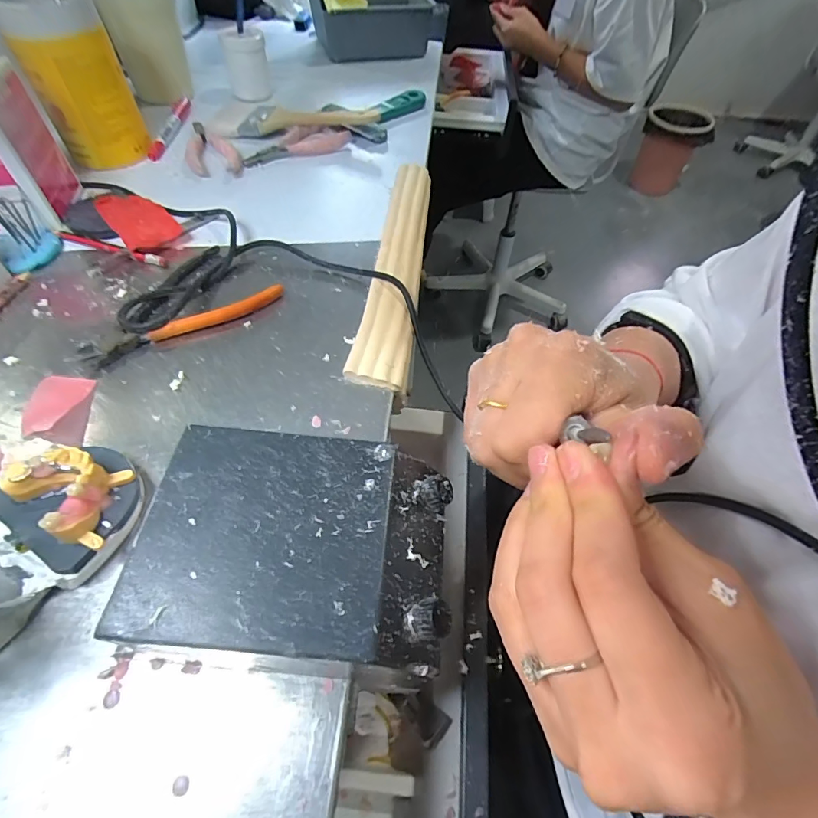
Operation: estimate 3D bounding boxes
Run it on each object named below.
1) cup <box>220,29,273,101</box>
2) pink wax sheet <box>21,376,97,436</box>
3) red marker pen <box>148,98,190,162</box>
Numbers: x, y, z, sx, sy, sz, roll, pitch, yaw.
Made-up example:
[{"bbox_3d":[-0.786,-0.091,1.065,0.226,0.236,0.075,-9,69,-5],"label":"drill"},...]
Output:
[{"bbox_3d":[-0.212,-0.452,0.576,0.058,0.073,0.052,-14,56,-13],"label":"cup"},{"bbox_3d":[-0.229,-0.003,0.284,0.030,0.005,0.045,3,54,-2],"label":"pink wax sheet"},{"bbox_3d":[-0.281,-0.333,0.517,0.022,0.018,0.136,-1,54,-5],"label":"red marker pen"}]

